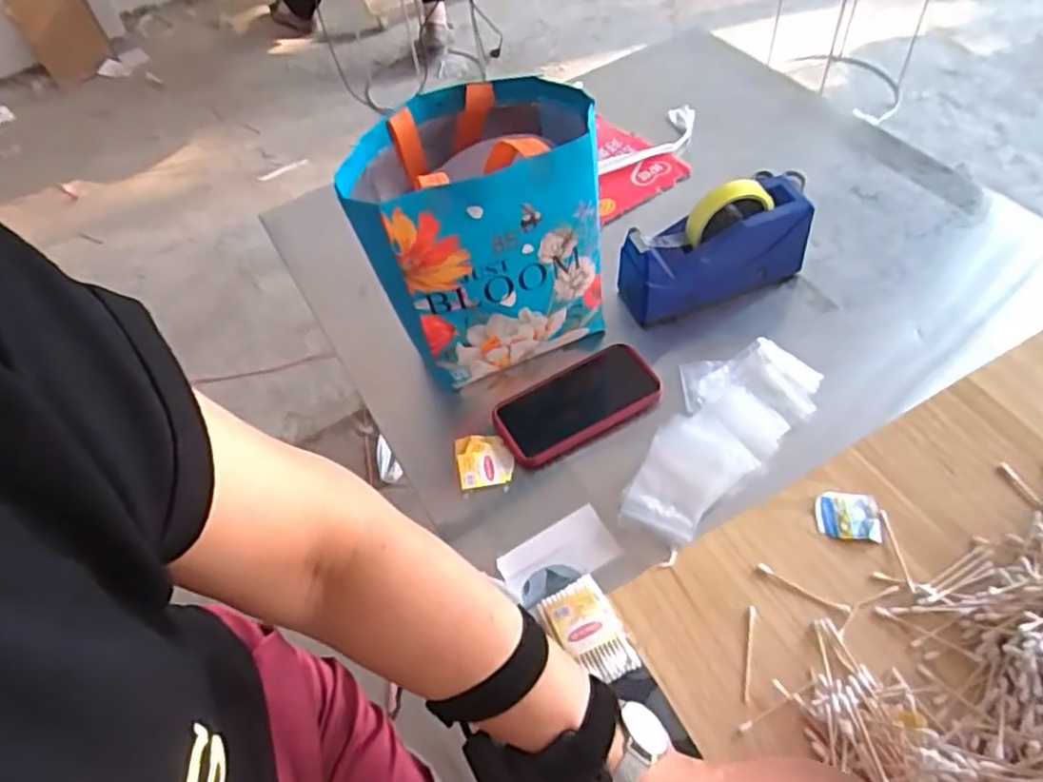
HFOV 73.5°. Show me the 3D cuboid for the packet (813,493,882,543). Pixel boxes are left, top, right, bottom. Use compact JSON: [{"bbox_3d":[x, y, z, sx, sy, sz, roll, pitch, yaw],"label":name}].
[{"bbox_3d":[0.266,0.101,0.570,0.049,0.006,0.040,6,54,9],"label":"packet"}]

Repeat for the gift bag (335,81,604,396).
[{"bbox_3d":[-0.045,-0.160,0.726,0.232,0.244,0.184,-18,53,-7],"label":"gift bag"}]

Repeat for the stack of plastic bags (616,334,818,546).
[{"bbox_3d":[0.189,0.038,0.692,0.119,0.029,0.253,33,63,27],"label":"stack of plastic bags"}]

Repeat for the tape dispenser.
[{"bbox_3d":[0.209,-0.160,0.762,0.211,0.121,0.071,-18,53,-7],"label":"tape dispenser"}]

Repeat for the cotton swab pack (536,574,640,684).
[{"bbox_3d":[0.050,0.180,0.521,0.050,0.013,0.074,-25,55,-14],"label":"cotton swab pack"}]

